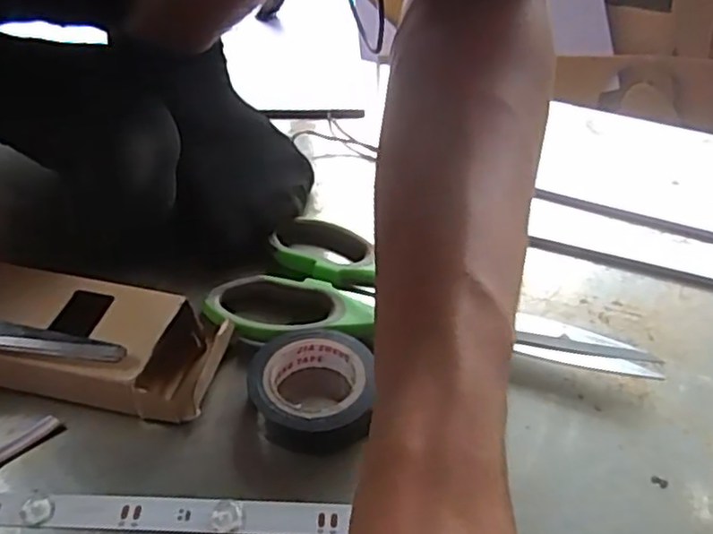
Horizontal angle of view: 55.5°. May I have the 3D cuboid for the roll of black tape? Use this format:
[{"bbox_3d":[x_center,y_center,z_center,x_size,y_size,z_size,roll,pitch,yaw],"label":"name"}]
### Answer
[{"bbox_3d":[-0.022,0.057,0.317,0.053,0.019,0.060,-6,42,-8],"label":"roll of black tape"}]

